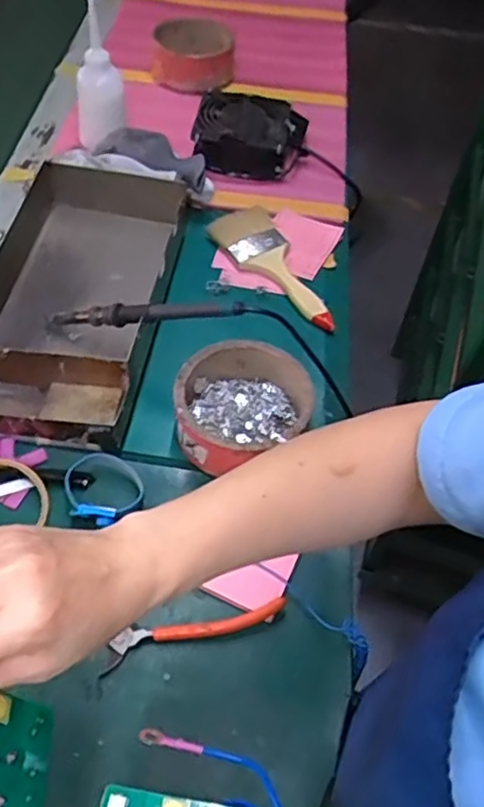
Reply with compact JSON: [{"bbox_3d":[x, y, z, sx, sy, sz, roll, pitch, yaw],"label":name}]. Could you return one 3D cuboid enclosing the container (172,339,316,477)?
[{"bbox_3d":[0.000,0.004,0.609,0.119,0.053,0.124,2,53,-3],"label":"container"}]

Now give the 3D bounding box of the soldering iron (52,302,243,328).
[{"bbox_3d":[-0.093,-0.084,0.621,0.202,0.016,0.020,0,50,22],"label":"soldering iron"}]

